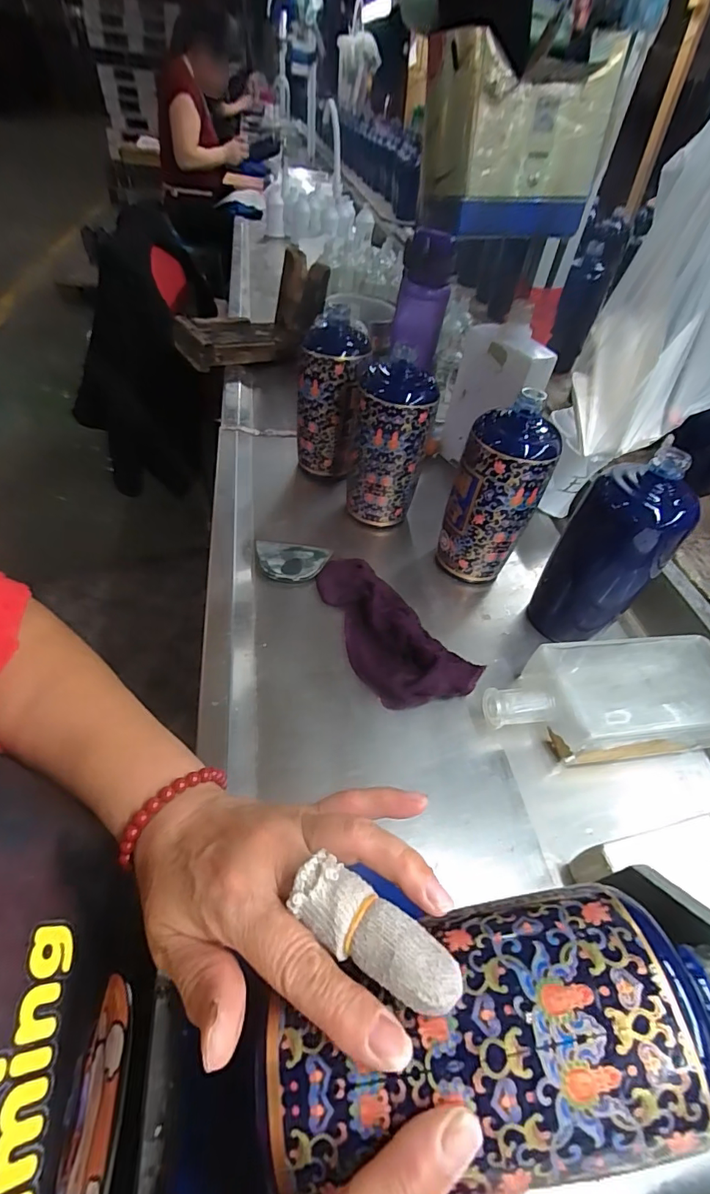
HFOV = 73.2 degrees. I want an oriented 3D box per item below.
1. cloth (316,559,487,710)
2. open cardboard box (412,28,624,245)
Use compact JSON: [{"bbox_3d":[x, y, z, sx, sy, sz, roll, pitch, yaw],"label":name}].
[{"bbox_3d":[0.034,0.021,0.456,0.100,0.032,0.182,-17,52,-20],"label":"cloth"},{"bbox_3d":[0.153,-0.452,0.480,0.152,0.133,0.118,-9,50,-13],"label":"open cardboard box"}]

